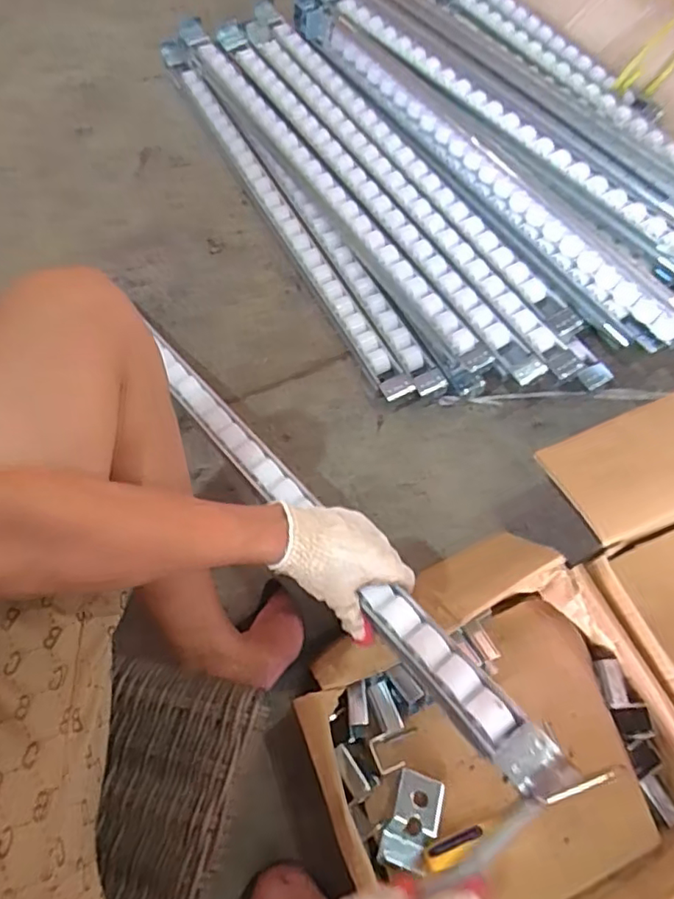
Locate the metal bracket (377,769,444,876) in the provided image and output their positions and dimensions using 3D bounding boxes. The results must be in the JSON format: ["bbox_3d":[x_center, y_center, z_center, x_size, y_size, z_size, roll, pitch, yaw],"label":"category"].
[{"bbox_3d":[0.073,0.360,0.562,0.046,0.033,0.081,19,66,8],"label":"metal bracket"}]

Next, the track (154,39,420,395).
[{"bbox_3d":[-0.127,-0.446,1.003,0.053,0.043,0.949,-26,68,-12],"label":"track"}]

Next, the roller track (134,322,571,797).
[{"bbox_3d":[-0.035,0.065,0.610,0.047,0.025,0.653,-35,57,-16],"label":"roller track"}]

